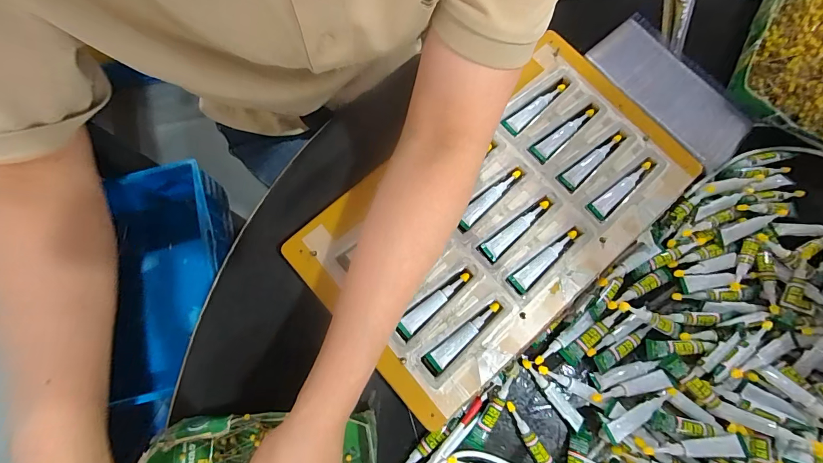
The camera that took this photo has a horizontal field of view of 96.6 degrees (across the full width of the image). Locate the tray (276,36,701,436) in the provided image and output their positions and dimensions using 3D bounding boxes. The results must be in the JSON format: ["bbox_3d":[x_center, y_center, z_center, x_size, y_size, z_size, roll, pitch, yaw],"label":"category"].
[{"bbox_3d":[0.095,-0.017,0.373,0.381,0.016,0.226,-38,80,-9],"label":"tray"}]

